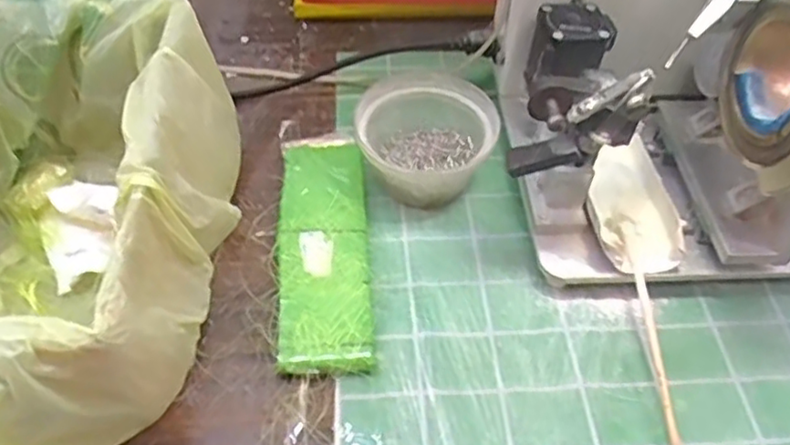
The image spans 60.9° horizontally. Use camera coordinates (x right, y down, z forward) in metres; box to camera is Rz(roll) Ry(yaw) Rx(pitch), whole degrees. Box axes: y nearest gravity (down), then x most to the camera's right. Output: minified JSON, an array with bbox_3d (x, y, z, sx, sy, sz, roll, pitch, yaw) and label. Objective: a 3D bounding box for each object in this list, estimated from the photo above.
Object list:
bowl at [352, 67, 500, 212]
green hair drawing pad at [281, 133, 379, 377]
[{"bbox_3d":[0.018,-0.056,0.478,0.096,0.055,0.091,13,50,8],"label":"bowl"},{"bbox_3d":[-0.047,0.013,0.445,0.057,0.016,0.187,-2,49,-5],"label":"green hair drawing pad"}]

